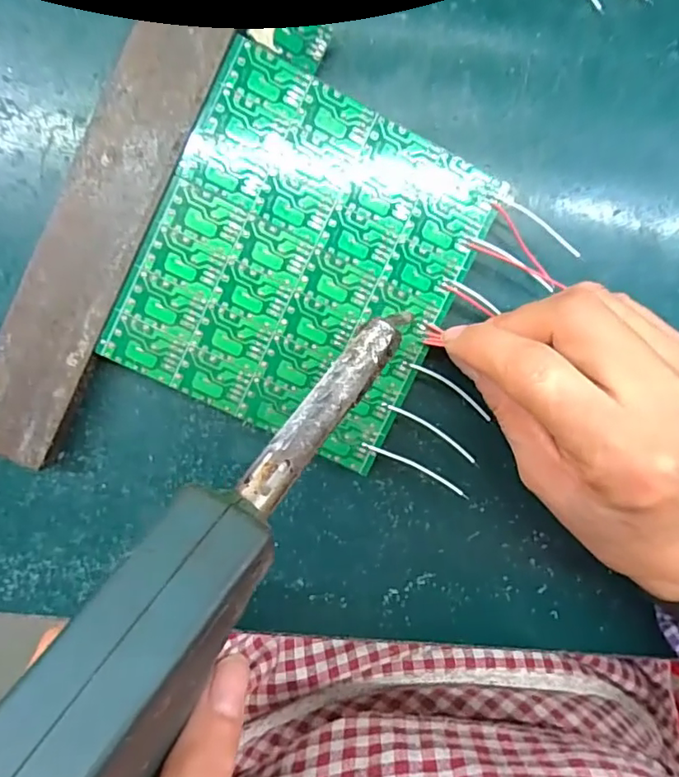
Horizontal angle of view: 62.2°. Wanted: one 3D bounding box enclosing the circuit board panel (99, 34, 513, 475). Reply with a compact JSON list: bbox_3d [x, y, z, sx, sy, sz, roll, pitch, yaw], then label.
[{"bbox_3d":[-0.013,-0.048,0.224,0.116,0.004,0.130,26,94,-7],"label":"circuit board panel"}]

